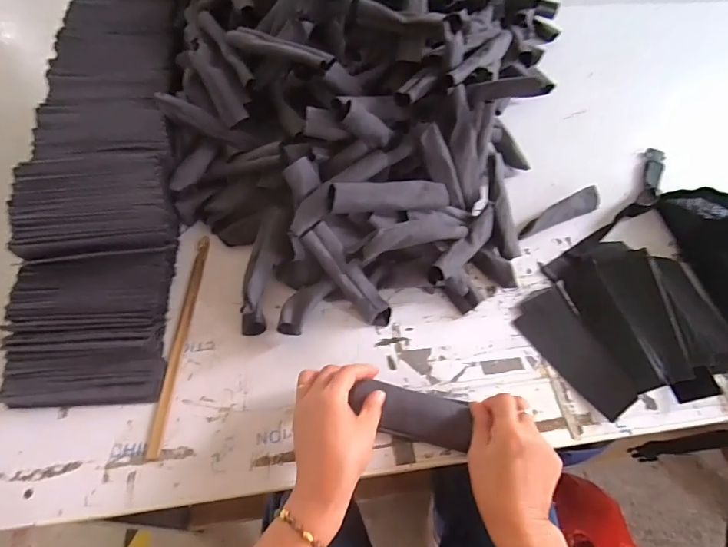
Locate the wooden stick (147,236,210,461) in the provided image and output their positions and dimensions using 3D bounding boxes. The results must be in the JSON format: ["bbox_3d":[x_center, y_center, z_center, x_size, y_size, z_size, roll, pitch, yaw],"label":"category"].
[{"bbox_3d":[-0.211,0.069,0.505,0.015,0.004,0.267,2,59,-2],"label":"wooden stick"}]

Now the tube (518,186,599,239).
[{"bbox_3d":[0.278,-0.087,0.620,0.138,0.030,0.023,-21,62,-15],"label":"tube"}]

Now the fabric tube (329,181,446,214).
[{"bbox_3d":[0.031,-0.092,0.521,0.155,0.028,0.029,-7,58,-24],"label":"fabric tube"}]

